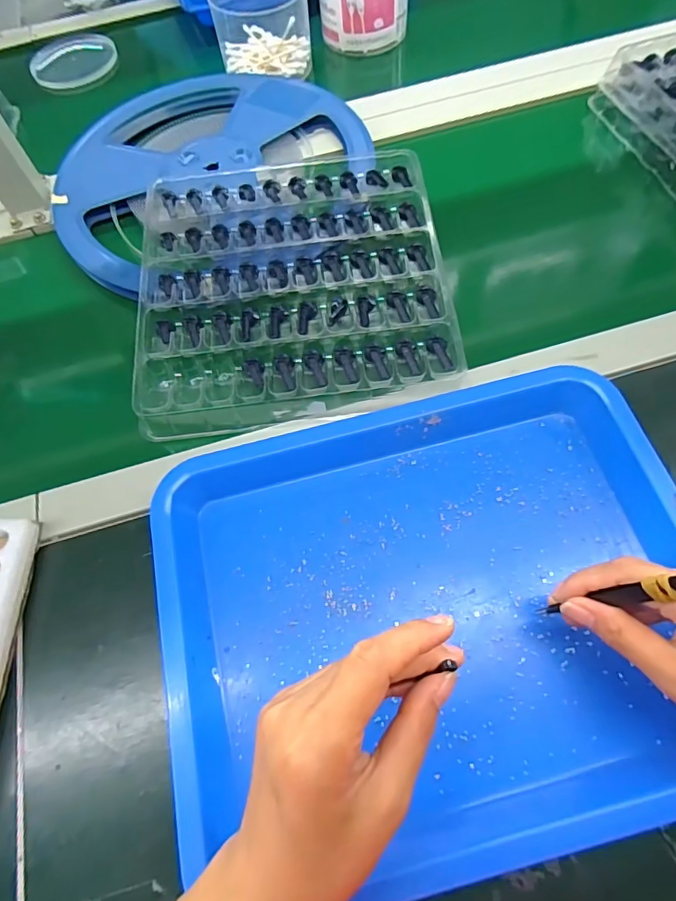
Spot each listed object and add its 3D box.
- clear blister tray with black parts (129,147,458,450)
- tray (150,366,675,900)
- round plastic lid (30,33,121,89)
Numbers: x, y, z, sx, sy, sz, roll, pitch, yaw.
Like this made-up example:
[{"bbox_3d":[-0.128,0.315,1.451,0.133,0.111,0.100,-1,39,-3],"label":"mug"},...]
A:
[{"bbox_3d":[-0.040,-0.150,0.431,0.249,0.024,0.268,-7,65,0],"label":"clear blister tray with black parts"},{"bbox_3d":[0.057,0.093,0.312,0.320,0.031,0.275,-12,65,-2],"label":"tray"},{"bbox_3d":[-0.340,-0.504,0.650,0.106,0.019,0.106,-2,64,4],"label":"round plastic lid"}]

